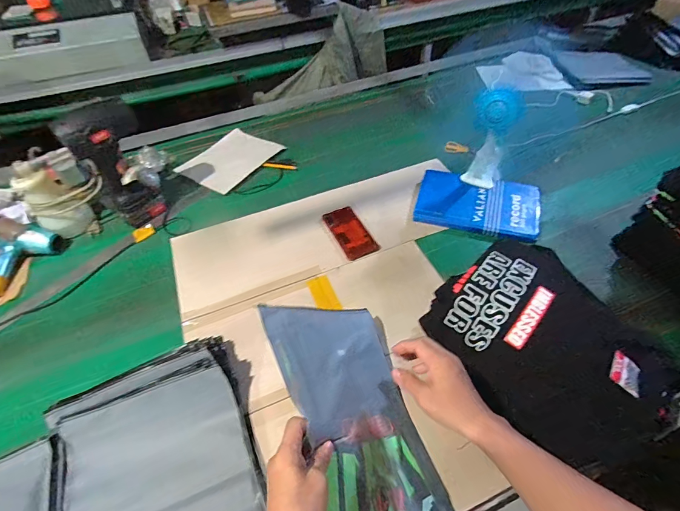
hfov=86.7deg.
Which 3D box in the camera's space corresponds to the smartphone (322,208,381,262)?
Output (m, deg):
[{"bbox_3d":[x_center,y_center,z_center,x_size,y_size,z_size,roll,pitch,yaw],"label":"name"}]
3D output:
[{"bbox_3d":[0.025,-0.055,0.849,0.077,0.013,0.153,-26,56,-9],"label":"smartphone"}]

